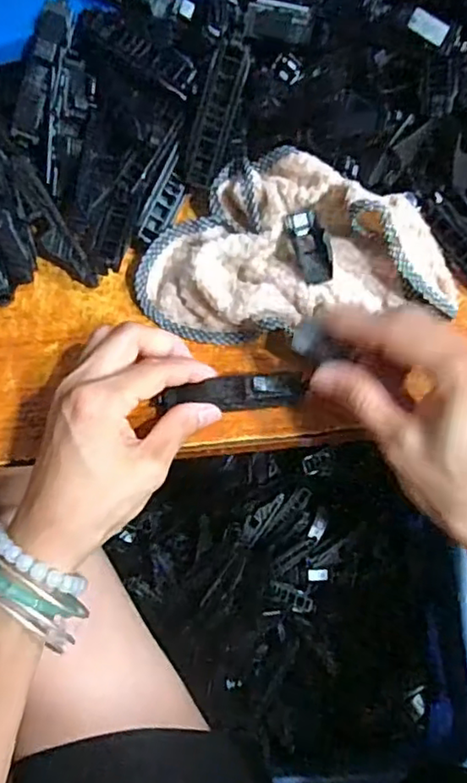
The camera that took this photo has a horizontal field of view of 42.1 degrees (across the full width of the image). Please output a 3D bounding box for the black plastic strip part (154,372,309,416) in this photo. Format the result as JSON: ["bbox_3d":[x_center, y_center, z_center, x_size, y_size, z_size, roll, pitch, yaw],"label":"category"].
[{"bbox_3d":[-0.002,0.001,0.330,0.082,0.017,0.016,-4,76,4],"label":"black plastic strip part"}]

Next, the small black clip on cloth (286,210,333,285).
[{"bbox_3d":[0.043,-0.081,0.334,0.017,0.013,0.039,-18,76,-4],"label":"small black clip on cloth"}]

